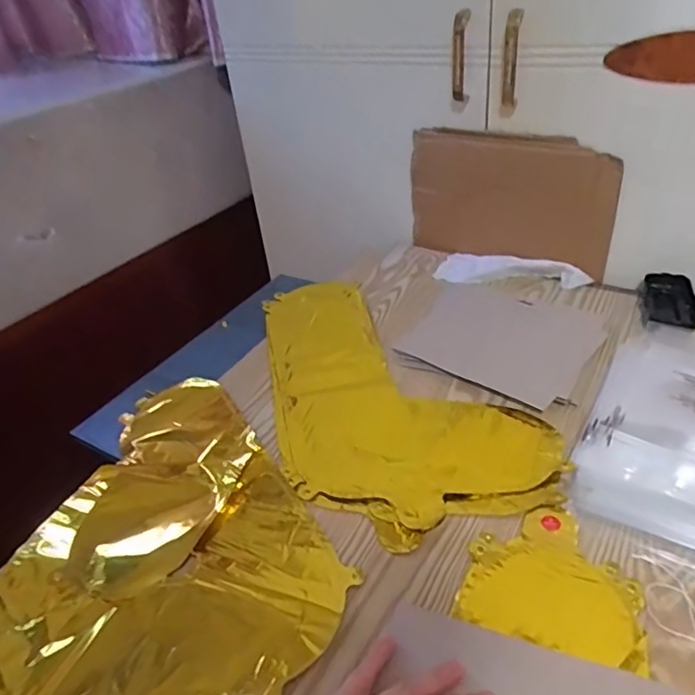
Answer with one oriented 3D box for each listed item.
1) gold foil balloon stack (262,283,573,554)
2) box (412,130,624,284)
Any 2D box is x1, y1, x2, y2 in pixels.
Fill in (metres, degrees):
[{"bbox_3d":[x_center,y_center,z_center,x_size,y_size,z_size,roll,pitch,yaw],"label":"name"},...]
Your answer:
[{"bbox_3d":[0.027,0.033,0.636,0.236,0.013,0.432,-15,37,-13],"label":"gold foil balloon stack"},{"bbox_3d":[0.215,-0.195,0.761,0.272,0.172,0.028,21,43,32],"label":"box"}]

